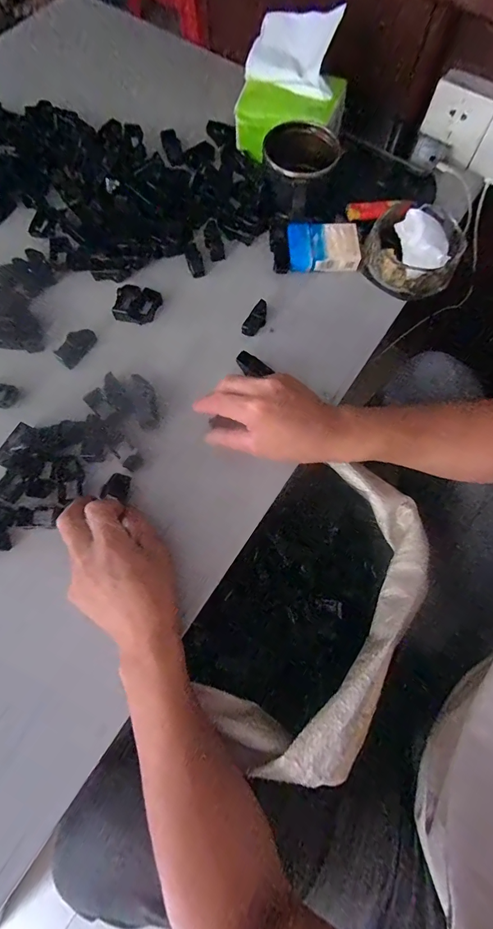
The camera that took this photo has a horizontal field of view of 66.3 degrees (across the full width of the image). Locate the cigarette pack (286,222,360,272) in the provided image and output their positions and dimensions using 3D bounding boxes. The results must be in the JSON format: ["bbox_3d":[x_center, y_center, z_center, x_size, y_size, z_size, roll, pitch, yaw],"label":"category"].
[{"bbox_3d":[0.099,-0.282,0.485,0.086,0.027,0.063,0,72,-1],"label":"cigarette pack"}]

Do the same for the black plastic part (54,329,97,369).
[{"bbox_3d":[-0.195,-0.137,0.434,0.020,0.016,0.048,34,75,9],"label":"black plastic part"}]

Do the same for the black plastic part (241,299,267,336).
[{"bbox_3d":[0.012,-0.178,0.463,0.019,0.014,0.046,31,90,8],"label":"black plastic part"}]

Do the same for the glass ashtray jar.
[{"bbox_3d":[0.207,-0.268,0.472,0.110,0.058,0.107,0,72,-1],"label":"glass ashtray jar"}]

